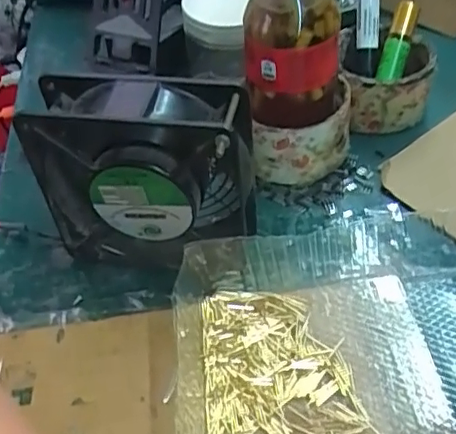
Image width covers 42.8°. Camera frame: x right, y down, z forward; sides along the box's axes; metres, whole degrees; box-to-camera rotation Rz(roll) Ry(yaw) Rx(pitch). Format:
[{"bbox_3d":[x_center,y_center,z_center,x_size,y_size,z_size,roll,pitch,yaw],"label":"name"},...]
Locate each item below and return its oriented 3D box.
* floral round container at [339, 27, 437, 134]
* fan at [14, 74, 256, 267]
[{"bbox_3d":[0.119,-0.104,0.446,0.068,0.047,0.076,1,48,7],"label":"floral round container"},{"bbox_3d":[-0.048,-0.021,0.342,0.122,0.120,0.045,5,48,11],"label":"fan"}]

